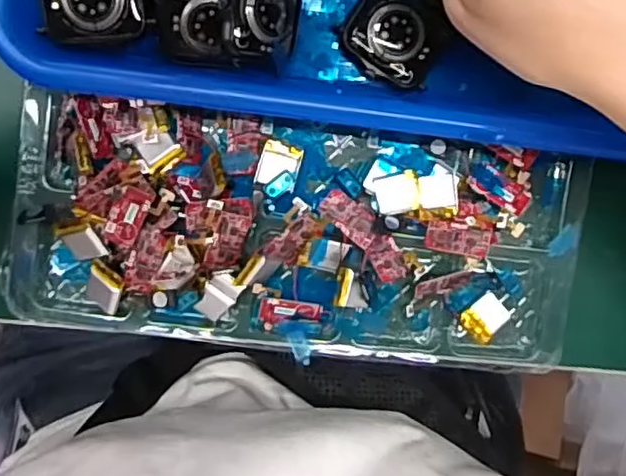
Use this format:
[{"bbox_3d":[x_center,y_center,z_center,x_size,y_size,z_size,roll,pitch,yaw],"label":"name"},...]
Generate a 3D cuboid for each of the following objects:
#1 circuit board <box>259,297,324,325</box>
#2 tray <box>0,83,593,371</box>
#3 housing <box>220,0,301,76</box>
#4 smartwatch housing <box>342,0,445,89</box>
[{"bbox_3d":[-0.011,0.036,0.311,0.029,0.004,0.012,7,94,-5],"label":"circuit board"},{"bbox_3d":[-0.002,0.001,0.302,0.257,0.031,0.106,6,94,-5],"label":"tray"},{"bbox_3d":[-0.020,-0.093,0.271,0.038,0.010,0.043,-5,107,-36],"label":"housing"},{"bbox_3d":[0.035,-0.088,0.286,0.040,0.008,0.036,25,92,-6],"label":"smartwatch housing"}]

